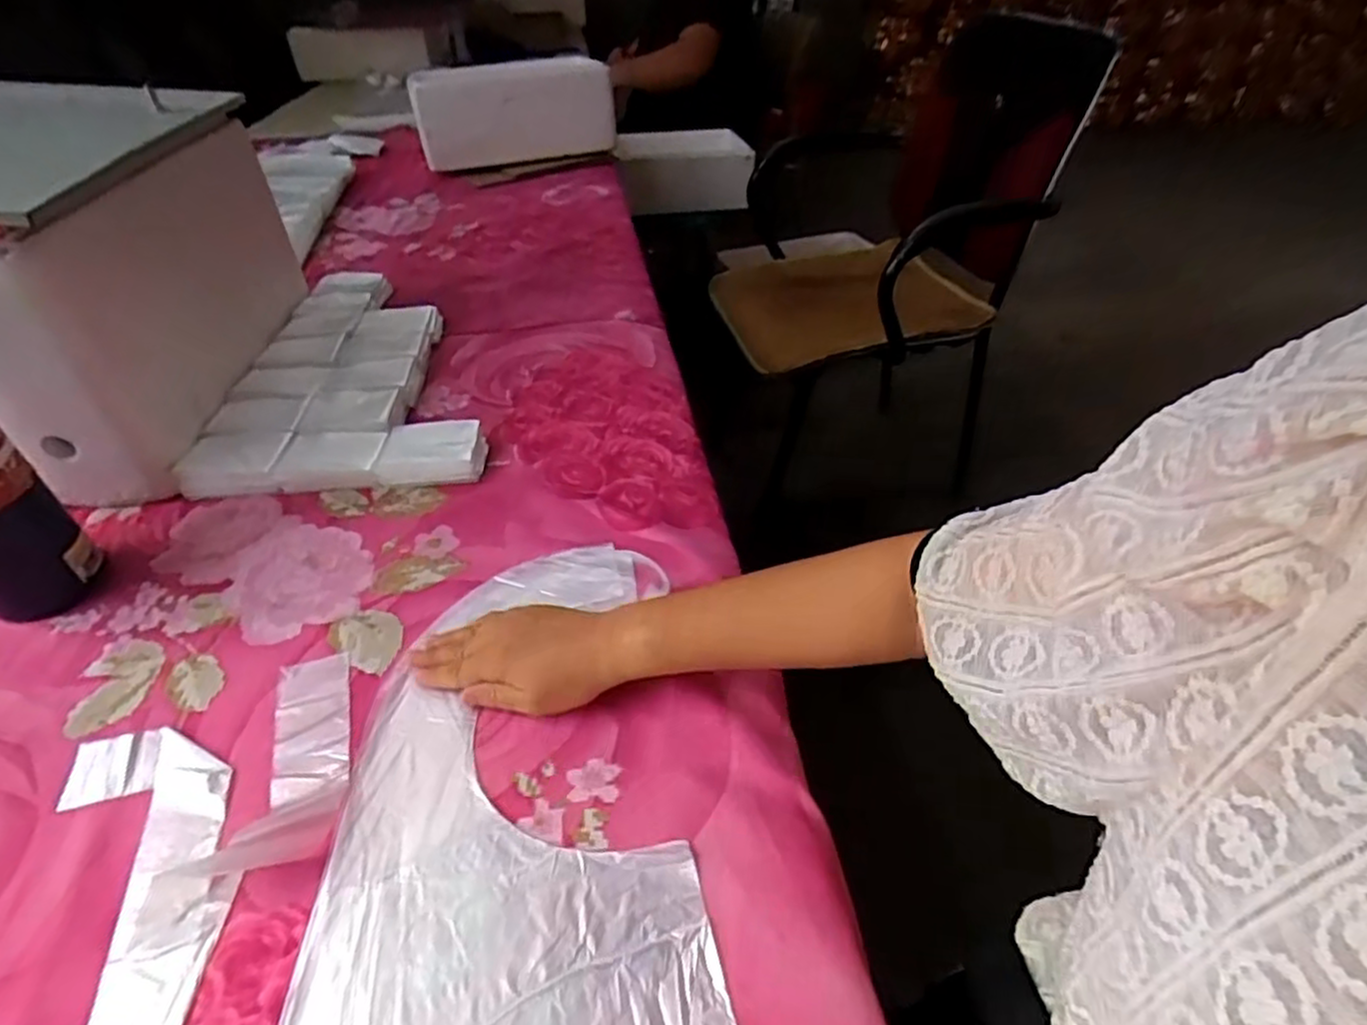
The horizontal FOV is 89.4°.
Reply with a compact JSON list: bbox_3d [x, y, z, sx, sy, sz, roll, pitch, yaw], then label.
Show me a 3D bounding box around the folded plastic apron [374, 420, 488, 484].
[{"bbox_3d":[-0.234,-0.056,0.650,0.090,0.024,0.073,-3,40,-1],"label":"folded plastic apron"}]

